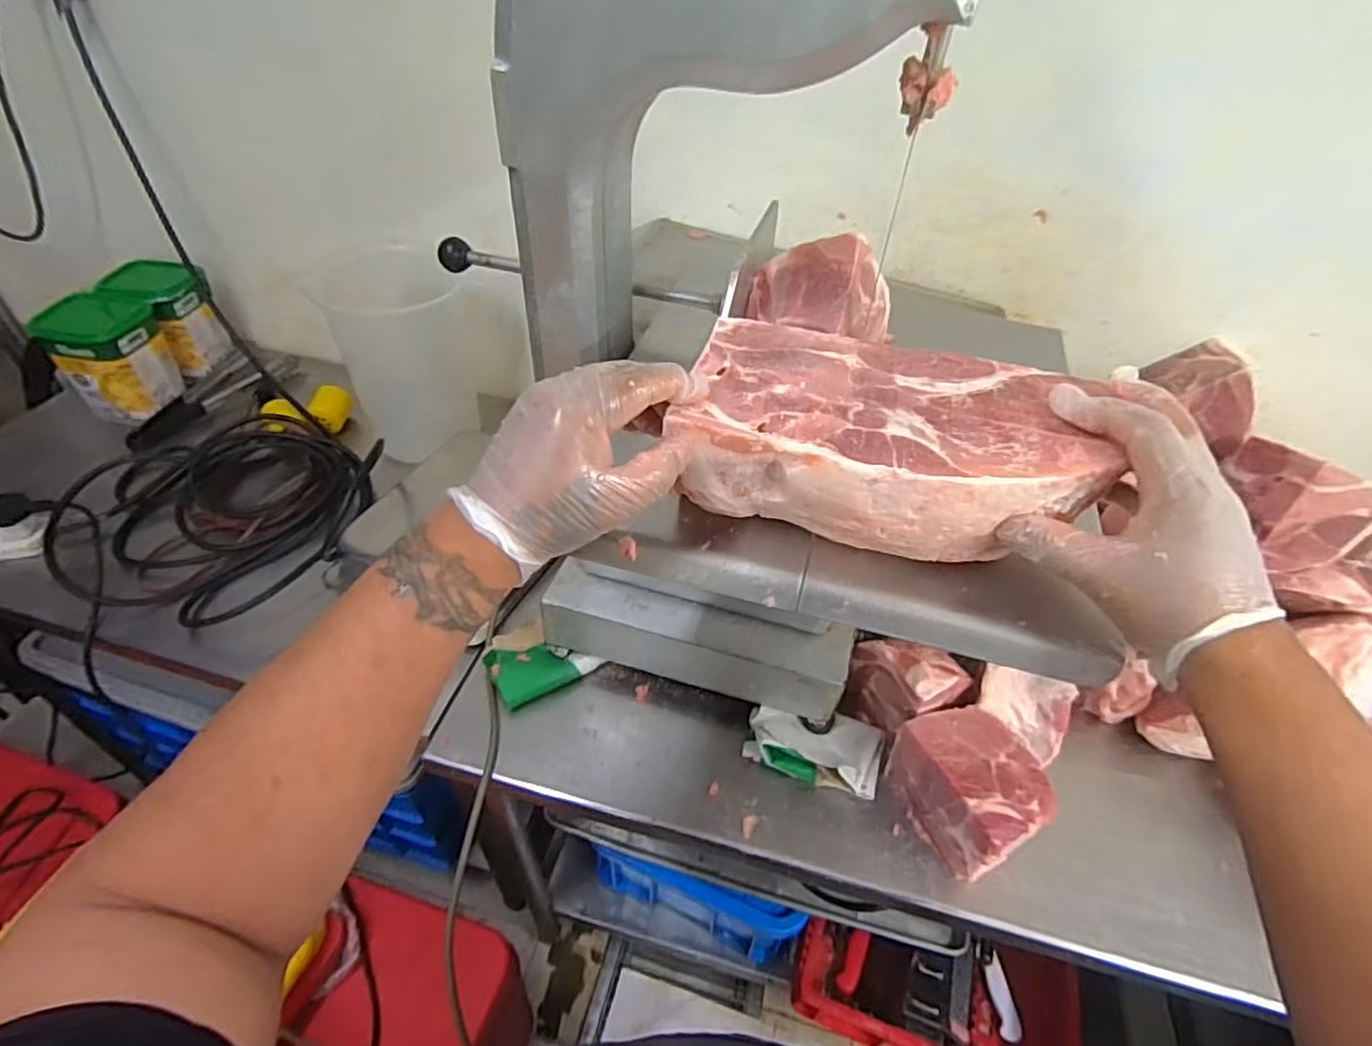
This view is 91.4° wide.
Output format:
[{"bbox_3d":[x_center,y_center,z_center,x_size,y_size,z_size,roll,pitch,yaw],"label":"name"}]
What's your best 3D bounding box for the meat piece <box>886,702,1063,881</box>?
[{"bbox_3d":[0.281,0.258,0.659,0.096,0.099,0.132,-15,48,-19],"label":"meat piece"}]

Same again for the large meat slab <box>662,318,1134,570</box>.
[{"bbox_3d":[0.118,-0.047,0.414,0.229,0.072,0.134,13,45,9],"label":"large meat slab"}]

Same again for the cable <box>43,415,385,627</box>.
[{"bbox_3d":[-0.652,-0.030,0.936,0.411,0.086,0.373,6,44,1],"label":"cable"}]

